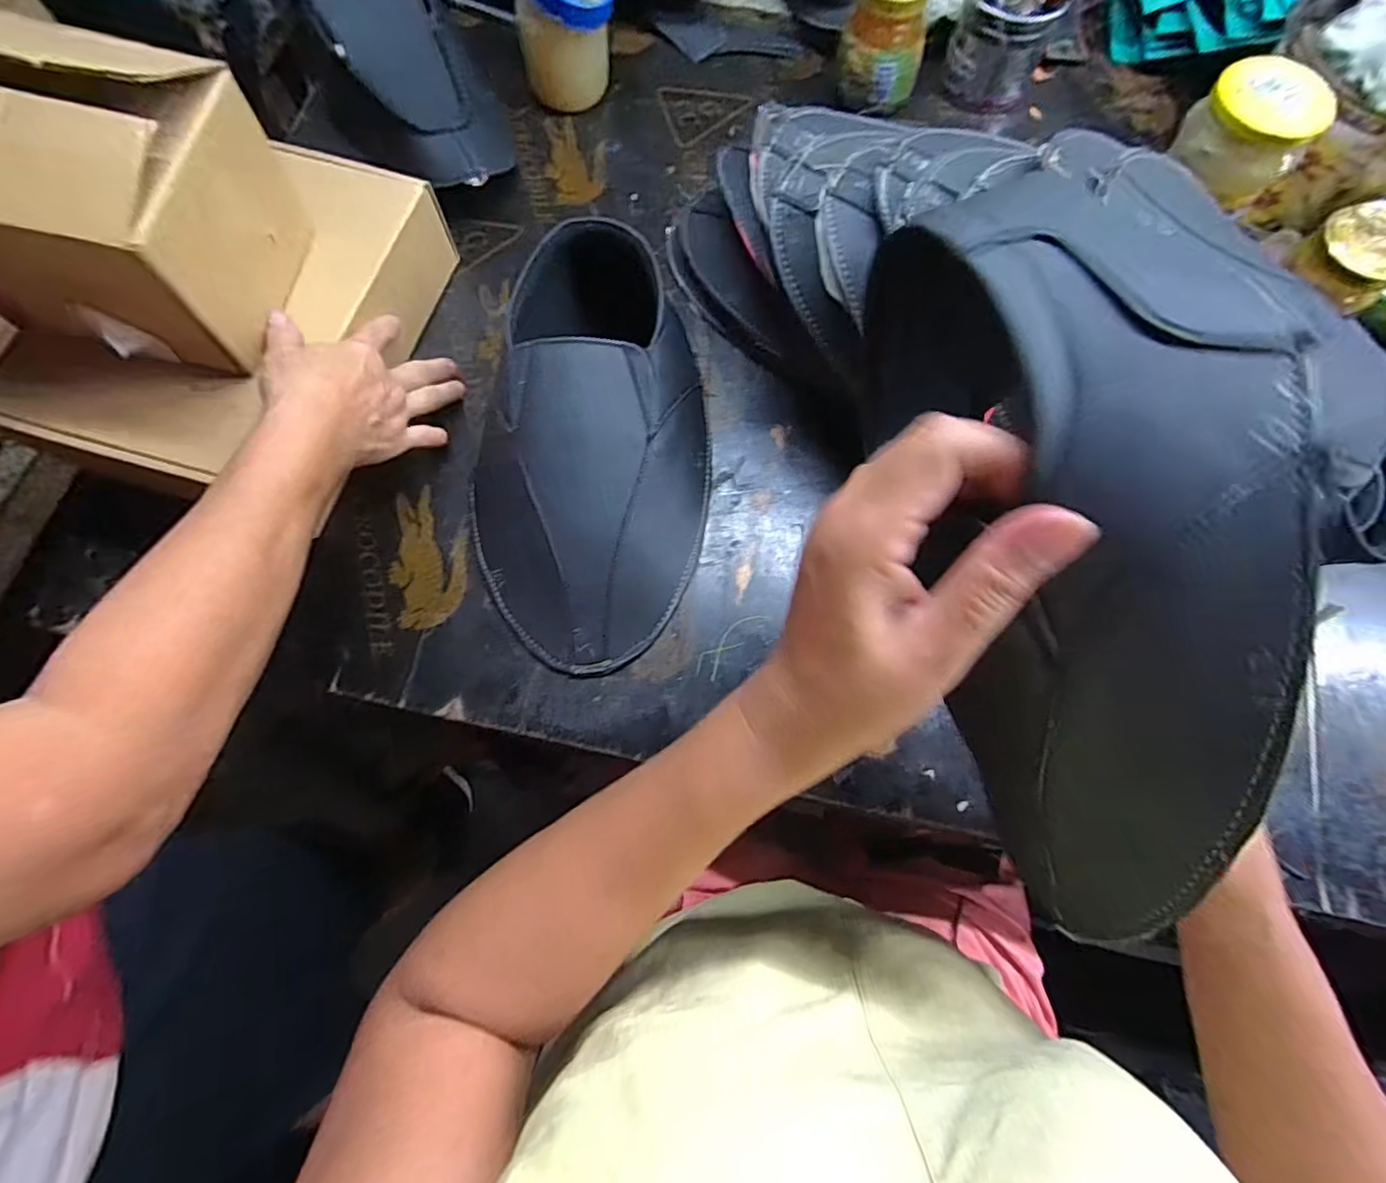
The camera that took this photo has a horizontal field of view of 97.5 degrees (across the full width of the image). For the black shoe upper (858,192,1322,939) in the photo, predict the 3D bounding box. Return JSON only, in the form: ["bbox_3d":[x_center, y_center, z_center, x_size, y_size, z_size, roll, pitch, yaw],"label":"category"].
[{"bbox_3d":[0.137,0.013,0.222,0.099,0.100,0.286,-20,108,-6],"label":"black shoe upper"}]

